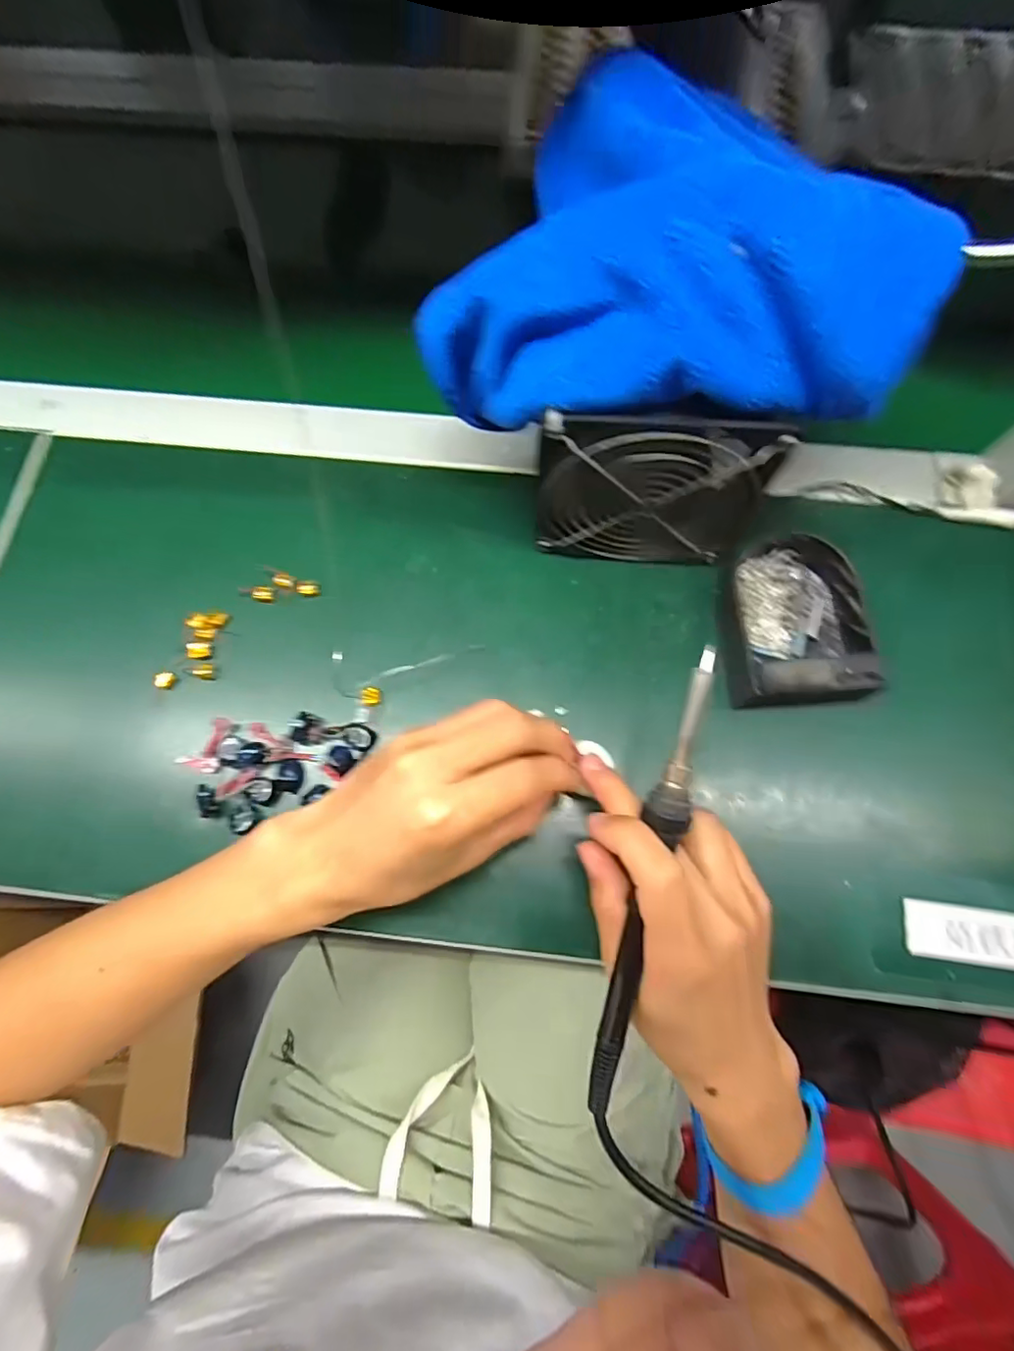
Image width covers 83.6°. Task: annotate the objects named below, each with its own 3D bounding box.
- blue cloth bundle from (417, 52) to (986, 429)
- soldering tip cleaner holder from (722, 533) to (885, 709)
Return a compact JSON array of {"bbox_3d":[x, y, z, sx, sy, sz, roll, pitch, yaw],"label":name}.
[{"bbox_3d":[0.064,-0.163,0.252,0.212,0.103,0.094,6,73,3],"label":"blue cloth bundle"},{"bbox_3d":[0.173,-0.036,0.334,0.092,0.038,0.114,1,75,1],"label":"soldering tip cleaner holder"}]

